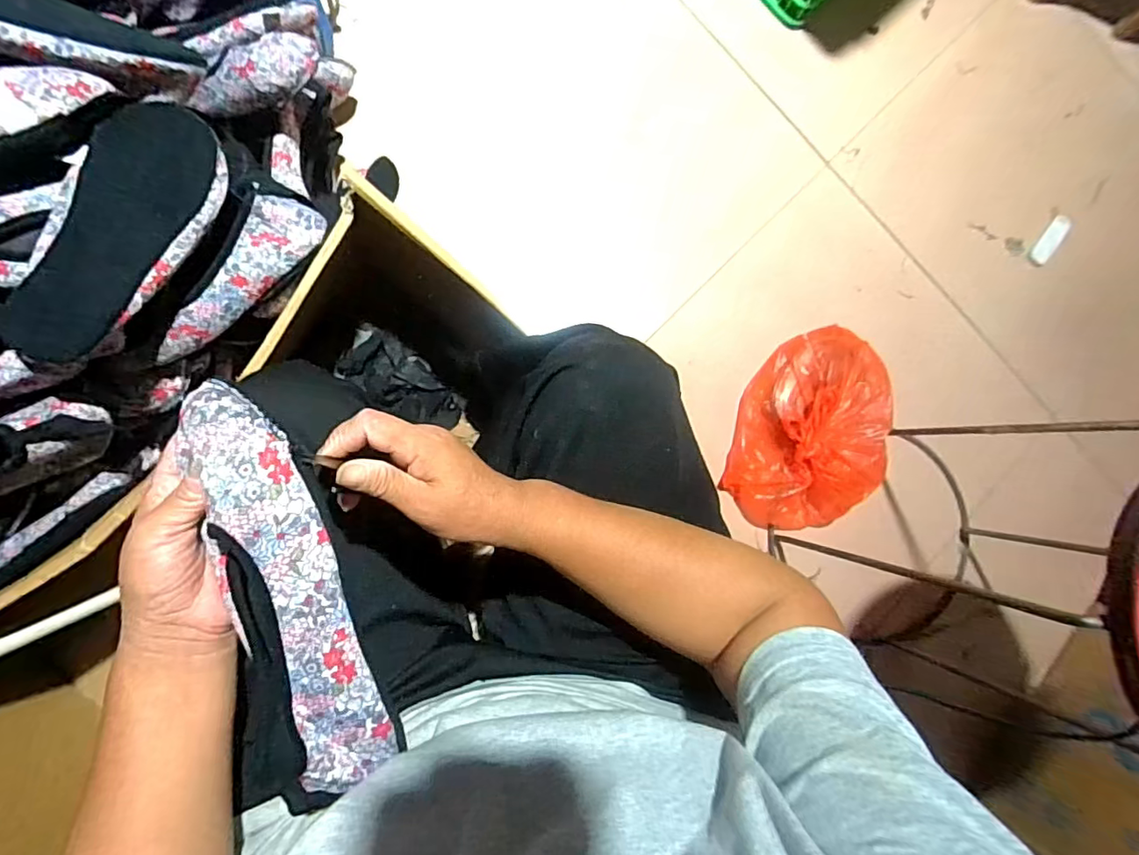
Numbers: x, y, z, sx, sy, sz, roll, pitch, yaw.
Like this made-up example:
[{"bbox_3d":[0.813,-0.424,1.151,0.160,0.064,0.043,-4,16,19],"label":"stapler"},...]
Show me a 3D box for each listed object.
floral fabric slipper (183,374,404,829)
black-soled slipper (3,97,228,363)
[{"bbox_3d":[-0.167,0.096,0.319,0.074,0.030,0.242,-14,95,-8],"label":"floral fabric slipper"},{"bbox_3d":[-0.384,-0.163,0.480,0.095,0.055,0.242,21,70,-22],"label":"black-soled slipper"}]

